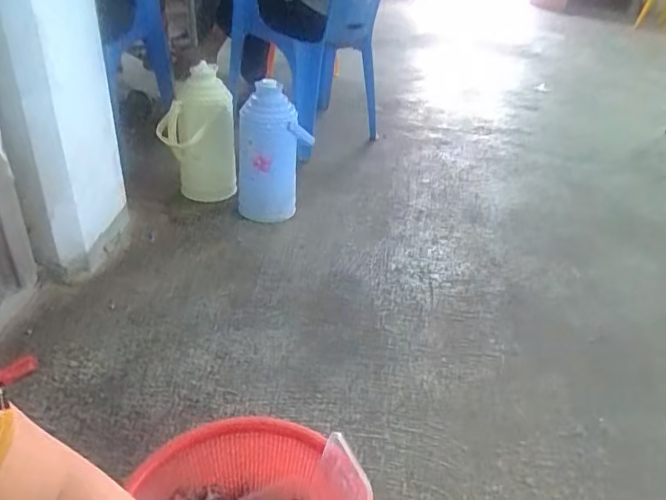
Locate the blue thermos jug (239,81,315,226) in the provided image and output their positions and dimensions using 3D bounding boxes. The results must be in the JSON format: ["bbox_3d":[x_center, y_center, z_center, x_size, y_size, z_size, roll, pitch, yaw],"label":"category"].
[{"bbox_3d":[-0.163,-0.265,1.531,0.200,0.358,0.183,2,33,-2],"label":"blue thermos jug"}]

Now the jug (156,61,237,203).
[{"bbox_3d":[-0.389,-0.318,1.588,0.203,0.366,0.145,-5,34,-13],"label":"jug"}]

